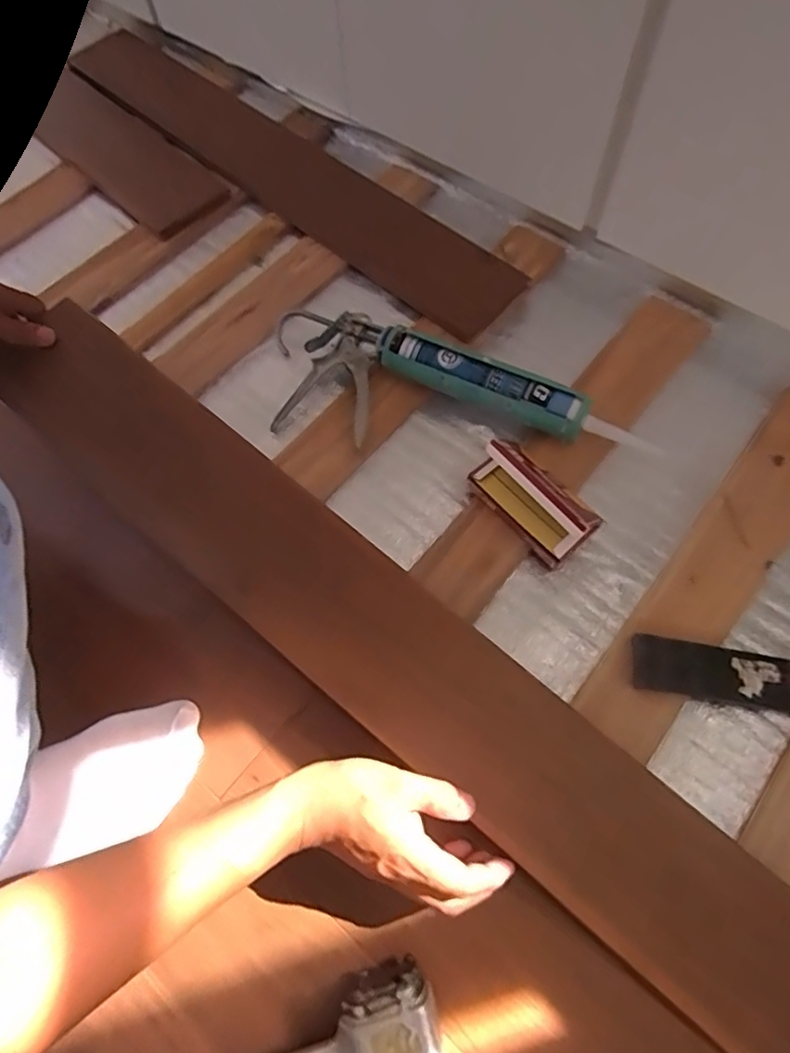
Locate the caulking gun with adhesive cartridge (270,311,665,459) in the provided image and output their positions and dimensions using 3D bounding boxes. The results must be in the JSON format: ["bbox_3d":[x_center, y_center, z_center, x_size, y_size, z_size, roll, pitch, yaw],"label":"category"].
[{"bbox_3d":[0.056,-0.143,0.659,0.461,0.058,0.151,15,67,11],"label":"caulking gun with adhesive cartridge"}]

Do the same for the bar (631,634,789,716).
[{"bbox_3d":[0.388,0.151,0.533,0.332,0.014,0.050,9,70,4],"label":"bar"}]

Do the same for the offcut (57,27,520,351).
[{"bbox_3d":[-0.171,-0.523,0.839,0.855,0.032,0.128,41,73,20],"label":"offcut"}]

